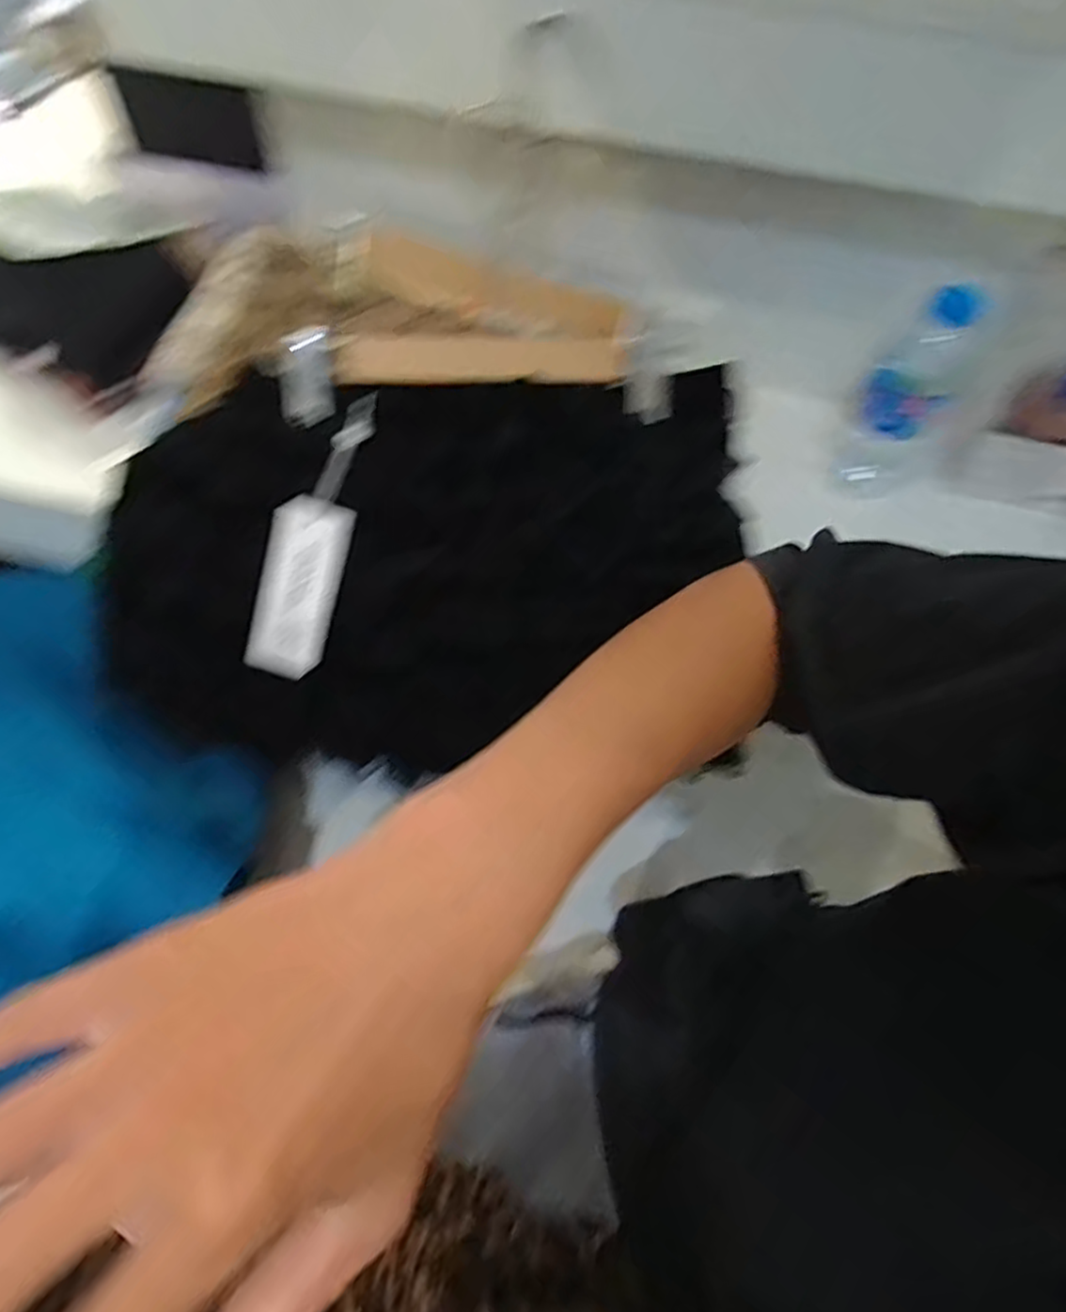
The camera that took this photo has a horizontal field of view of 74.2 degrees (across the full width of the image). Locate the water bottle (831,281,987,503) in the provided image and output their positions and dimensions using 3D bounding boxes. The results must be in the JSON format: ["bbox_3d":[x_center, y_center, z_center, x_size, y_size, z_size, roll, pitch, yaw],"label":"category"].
[{"bbox_3d":[0.285,-0.199,0.536,0.061,0.156,0.062,30,61,15],"label":"water bottle"}]

